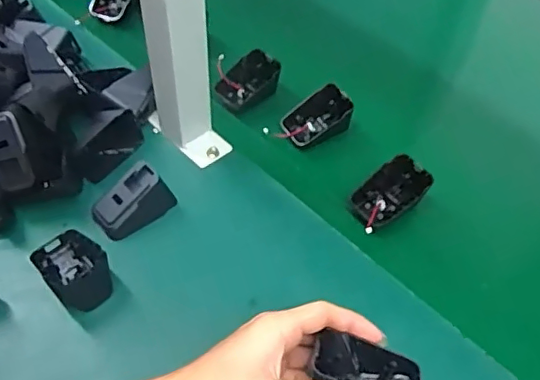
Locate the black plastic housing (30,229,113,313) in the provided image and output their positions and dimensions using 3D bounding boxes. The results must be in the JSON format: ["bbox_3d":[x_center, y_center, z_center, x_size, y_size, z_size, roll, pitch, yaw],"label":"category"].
[{"bbox_3d":[-0.162,0.061,0.456,0.044,0.039,0.073,-37,61,-27],"label":"black plastic housing"}]

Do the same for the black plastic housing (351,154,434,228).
[{"bbox_3d":[0.112,0.003,0.526,0.072,0.033,0.046,-31,59,-24],"label":"black plastic housing"}]

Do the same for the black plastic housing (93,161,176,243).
[{"bbox_3d":[-0.123,0.010,0.500,0.036,0.034,0.068,37,59,24],"label":"black plastic housing"}]

